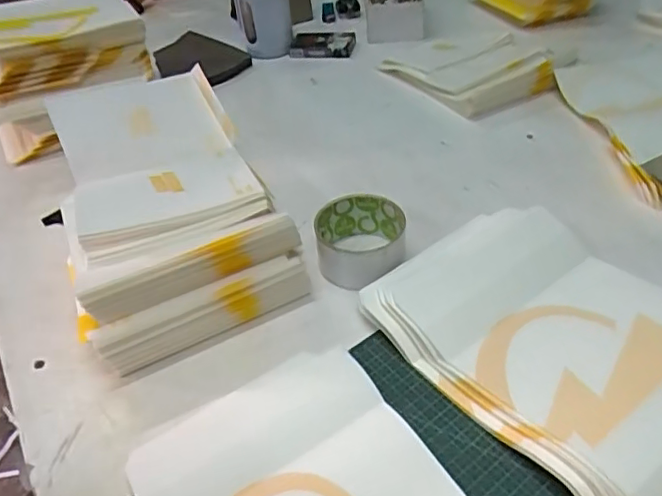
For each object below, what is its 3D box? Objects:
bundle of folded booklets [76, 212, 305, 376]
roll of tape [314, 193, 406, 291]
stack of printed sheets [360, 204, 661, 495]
[{"bbox_3d":[-0.113,0.026,0.479,0.175,0.088,0.069,-21,43,-19],"label":"bundle of folded booklets"},{"bbox_3d":[0.027,-0.003,0.526,0.080,0.053,0.082,-3,41,2],"label":"roll of tape"},{"bbox_3d":[0.204,0.096,0.398,0.186,0.029,0.362,-26,45,-23],"label":"stack of printed sheets"}]

